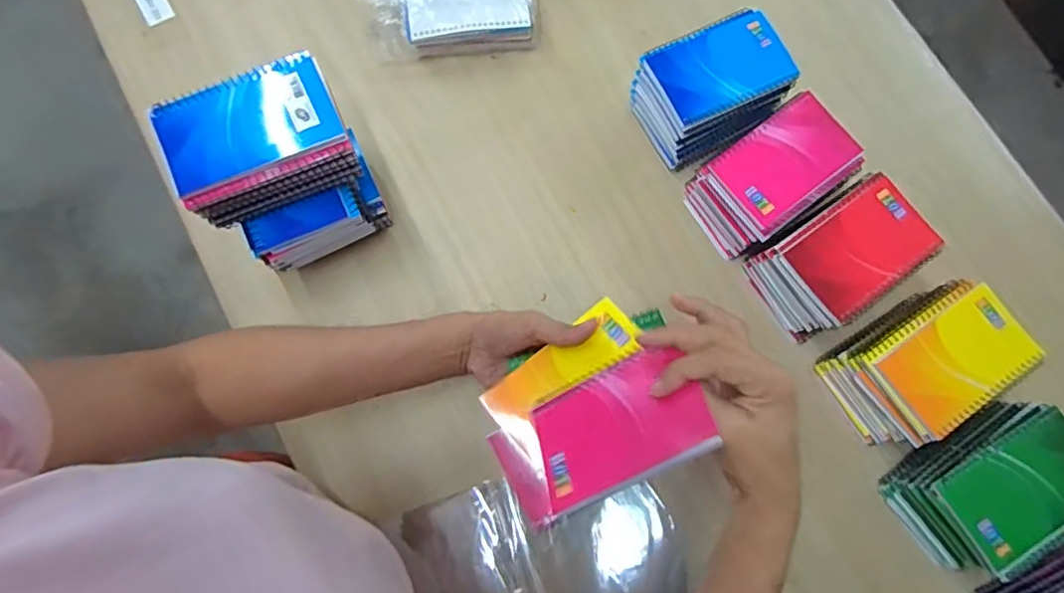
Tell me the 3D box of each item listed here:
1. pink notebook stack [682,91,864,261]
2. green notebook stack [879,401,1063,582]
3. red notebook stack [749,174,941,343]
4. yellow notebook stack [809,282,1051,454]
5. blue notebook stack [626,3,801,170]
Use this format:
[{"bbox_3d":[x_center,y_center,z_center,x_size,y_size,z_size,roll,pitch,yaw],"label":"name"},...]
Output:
[{"bbox_3d":[0.237,-0.117,0.571,0.140,0.074,0.094,-35,81,-8],"label":"pink notebook stack"},{"bbox_3d":[0.406,0.164,0.507,0.140,0.089,0.096,-35,81,-8],"label":"green notebook stack"},{"bbox_3d":[0.296,-0.035,0.556,0.140,0.086,0.098,-34,81,-8],"label":"red notebook stack"},{"bbox_3d":[0.361,0.061,0.535,0.144,0.085,0.099,-33,80,-7],"label":"yellow notebook stack"},{"bbox_3d":[0.182,-0.208,0.590,0.138,0.083,0.099,-26,80,-6],"label":"blue notebook stack"}]

